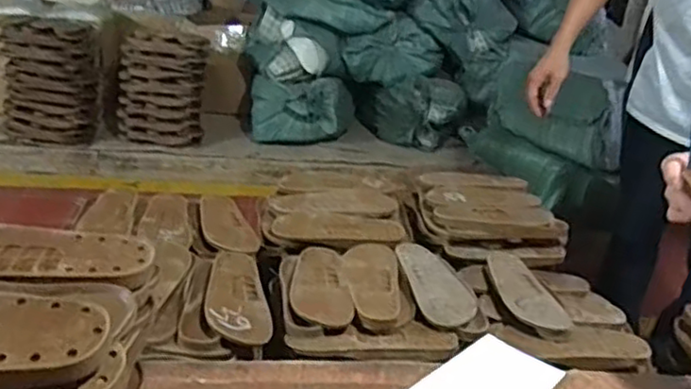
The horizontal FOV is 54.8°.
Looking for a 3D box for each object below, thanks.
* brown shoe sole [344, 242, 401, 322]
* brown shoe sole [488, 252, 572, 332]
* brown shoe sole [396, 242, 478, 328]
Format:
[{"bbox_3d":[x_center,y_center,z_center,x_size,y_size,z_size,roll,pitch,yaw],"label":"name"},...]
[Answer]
[{"bbox_3d":[0.046,0.141,1.152,0.091,0.025,0.262,6,22,0],"label":"brown shoe sole"},{"bbox_3d":[0.313,0.169,1.216,0.096,0.032,0.268,0,23,-14],"label":"brown shoe sole"},{"bbox_3d":[0.152,0.145,1.170,0.111,0.029,0.273,2,23,-10],"label":"brown shoe sole"}]

